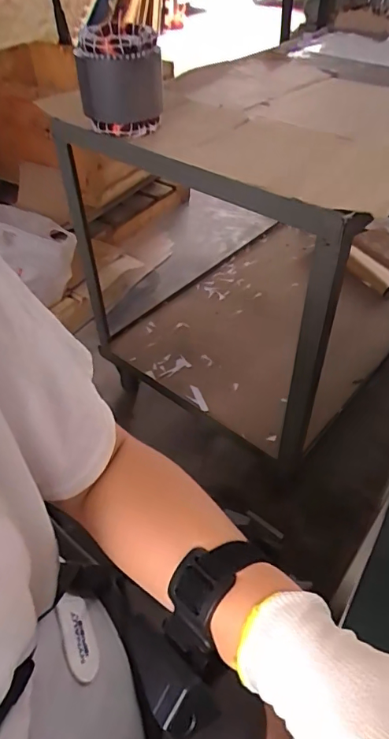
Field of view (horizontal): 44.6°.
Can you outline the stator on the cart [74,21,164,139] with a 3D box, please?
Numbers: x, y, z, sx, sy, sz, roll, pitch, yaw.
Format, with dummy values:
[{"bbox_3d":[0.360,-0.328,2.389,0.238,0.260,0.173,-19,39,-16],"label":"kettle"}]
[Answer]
[{"bbox_3d":[-0.137,-0.539,0.883,0.151,0.157,0.129,-7,46,-4],"label":"stator on the cart"}]

